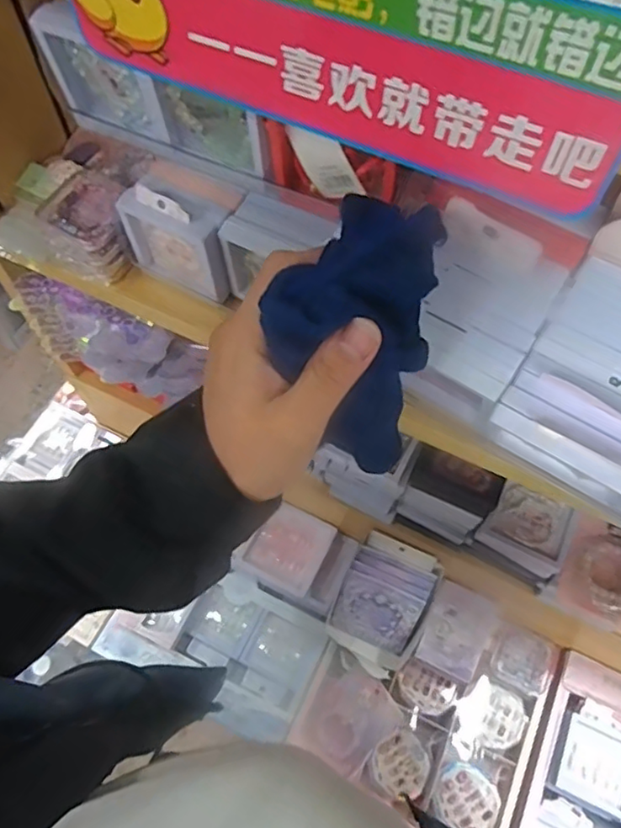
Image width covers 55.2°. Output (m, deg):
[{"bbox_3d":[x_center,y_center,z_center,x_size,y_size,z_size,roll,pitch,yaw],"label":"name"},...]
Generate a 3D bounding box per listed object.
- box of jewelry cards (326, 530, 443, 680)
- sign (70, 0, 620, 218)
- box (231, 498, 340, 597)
[{"bbox_3d":[0.098,0.262,0.812,0.118,0.130,0.147,27,66,13],"label":"box of jewelry cards"},{"bbox_3d":[0.009,-0.159,0.263,0.283,0.082,0.009,23,67,12],"label":"sign"},{"bbox_3d":[-0.032,0.191,0.858,0.109,0.025,0.112,25,65,13],"label":"box"}]

